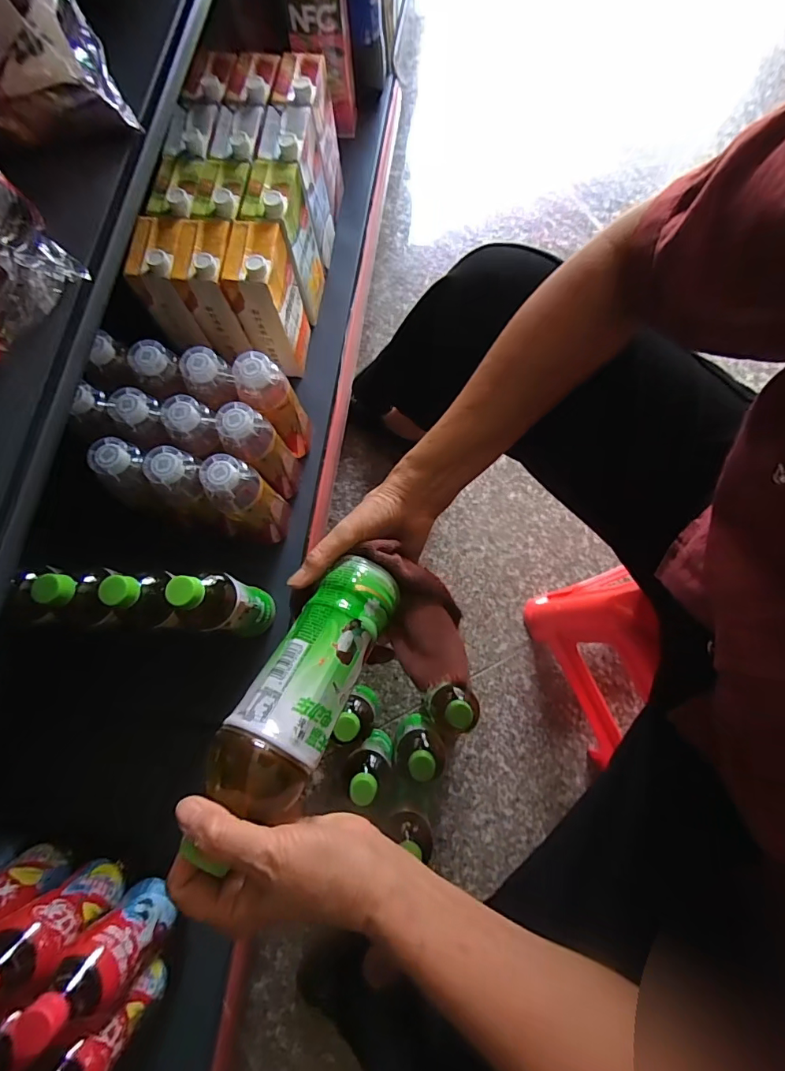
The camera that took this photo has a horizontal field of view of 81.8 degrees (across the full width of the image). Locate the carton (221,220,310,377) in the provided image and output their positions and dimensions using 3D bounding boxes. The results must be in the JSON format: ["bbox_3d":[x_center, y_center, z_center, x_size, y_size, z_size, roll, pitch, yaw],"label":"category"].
[{"bbox_3d":[-0.176,-0.334,0.655,0.075,0.190,0.102,5,76,2],"label":"carton"}]

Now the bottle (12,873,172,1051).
[{"bbox_3d":[-0.271,0.402,0.432,0.062,0.158,0.054,41,80,10],"label":"bottle"}]

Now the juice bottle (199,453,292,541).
[{"bbox_3d":[-0.180,-0.042,0.584,0.066,0.175,0.071,0,76,1],"label":"juice bottle"}]

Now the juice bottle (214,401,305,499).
[{"bbox_3d":[-0.168,-0.109,0.607,0.067,0.177,0.065,0,76,1],"label":"juice bottle"}]

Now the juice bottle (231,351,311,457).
[{"bbox_3d":[-0.156,-0.170,0.618,0.067,0.168,0.063,0,76,1],"label":"juice bottle"}]

